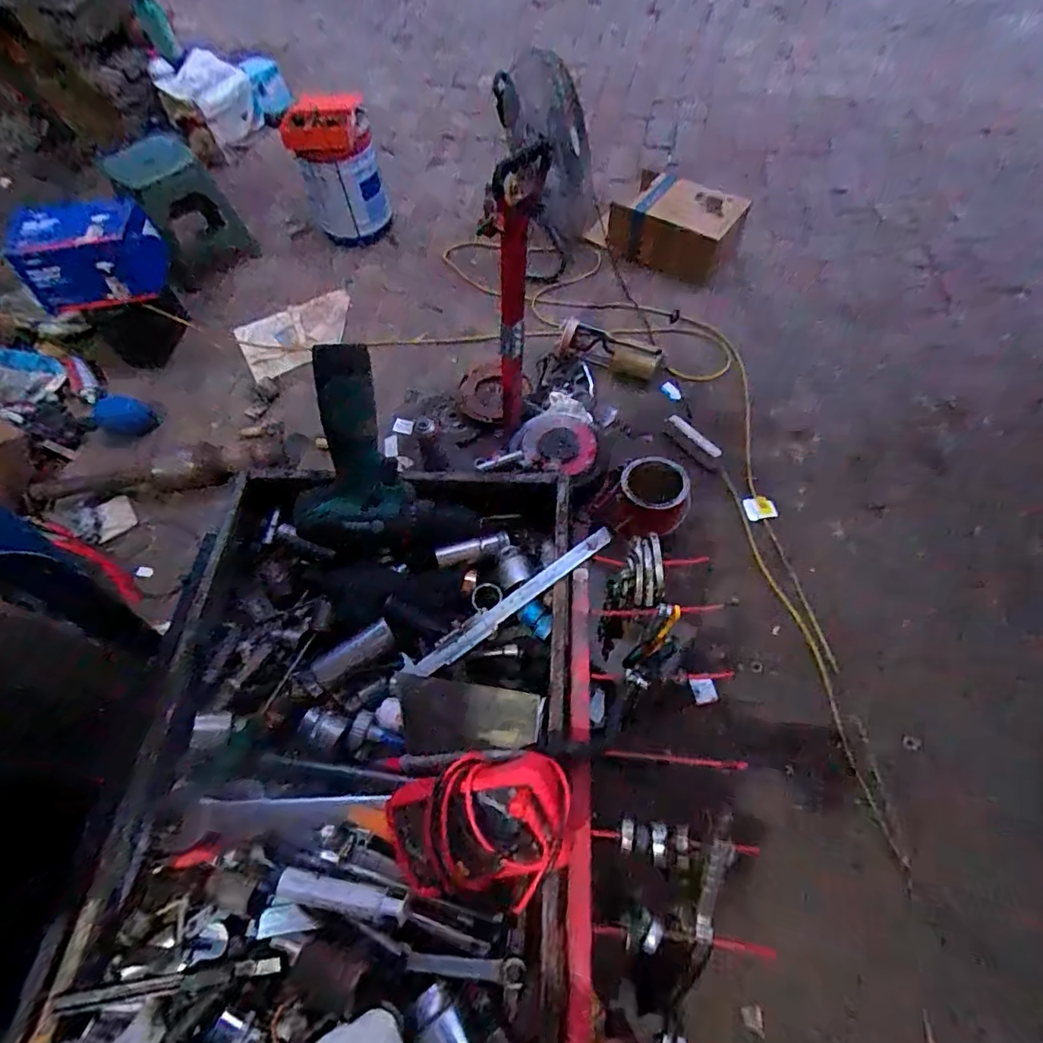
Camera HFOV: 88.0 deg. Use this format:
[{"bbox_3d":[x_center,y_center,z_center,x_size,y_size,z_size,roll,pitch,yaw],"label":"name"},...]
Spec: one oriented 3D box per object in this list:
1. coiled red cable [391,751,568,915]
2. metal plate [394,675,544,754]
[{"bbox_3d":[-0.034,0.216,0.386,0.132,0.075,0.096,3,62,5],"label":"coiled red cable"},{"bbox_3d":[-0.049,0.162,0.440,0.129,0.007,0.059,1,80,24],"label":"metal plate"}]

